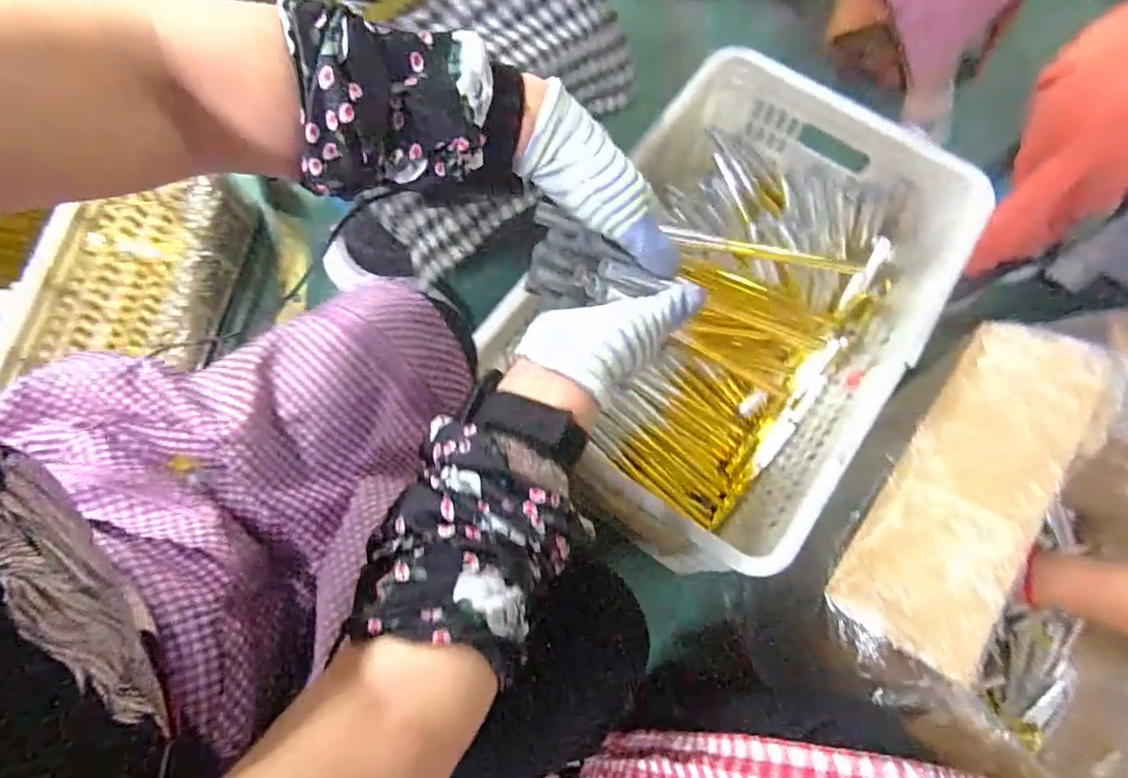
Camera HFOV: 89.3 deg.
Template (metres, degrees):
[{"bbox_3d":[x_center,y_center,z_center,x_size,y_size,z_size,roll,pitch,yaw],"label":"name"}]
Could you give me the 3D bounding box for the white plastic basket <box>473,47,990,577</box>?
[{"bbox_3d":[0.194,-0.096,0.690,0.362,0.239,0.533,34,76,7],"label":"white plastic basket"}]

